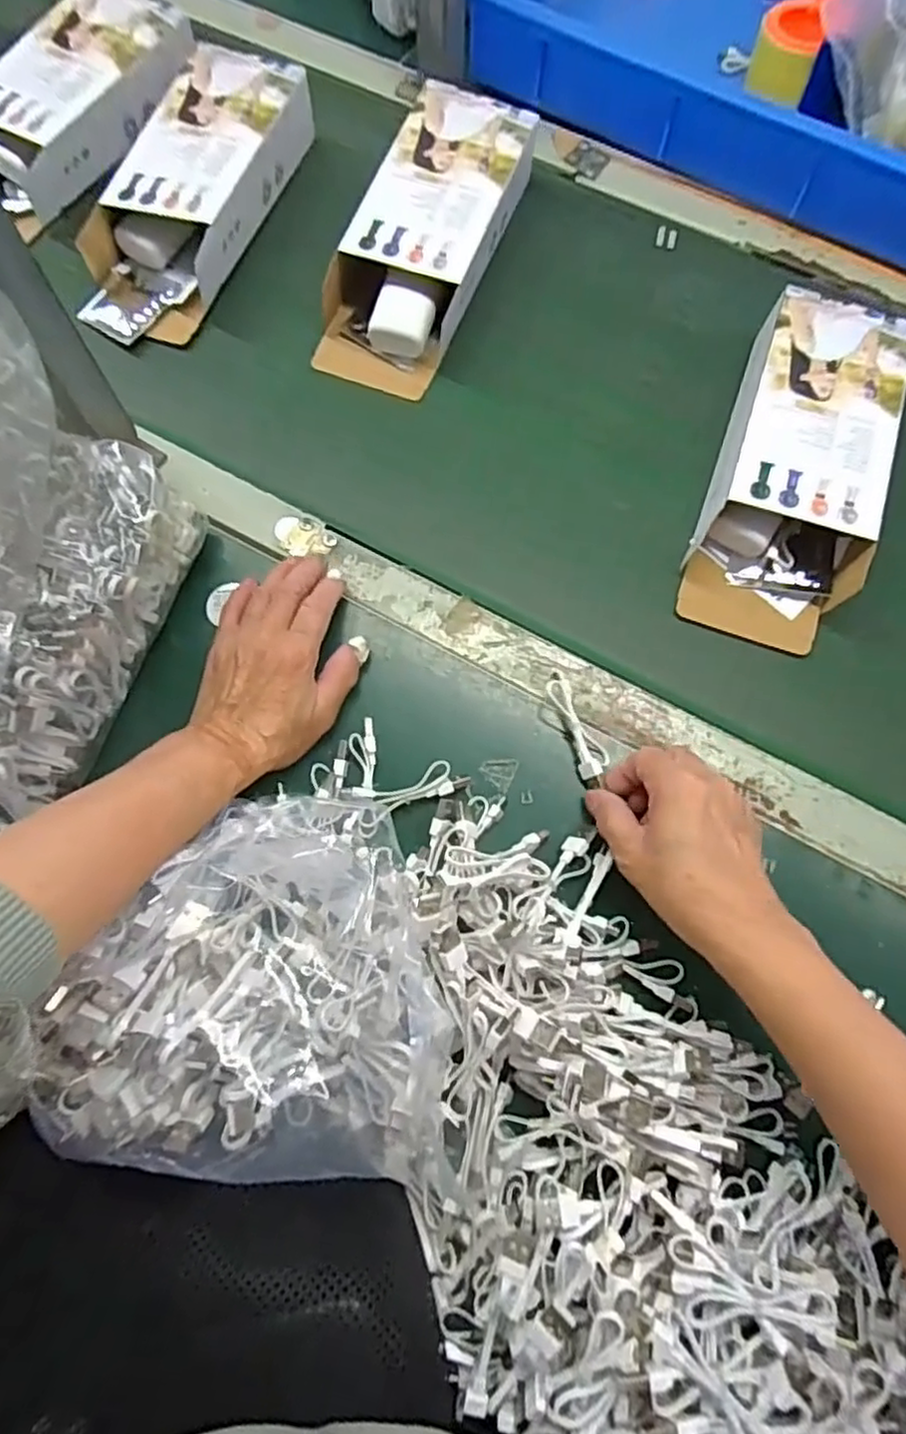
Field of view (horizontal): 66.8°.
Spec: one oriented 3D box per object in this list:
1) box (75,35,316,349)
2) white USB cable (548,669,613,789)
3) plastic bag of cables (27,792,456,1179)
[{"bbox_3d":[-0.208,-0.422,0.561,0.106,0.066,0.259,22,73,5],"label":"box"},{"bbox_3d":[0.079,0.006,0.429,0.022,0.012,0.073,-21,85,-8],"label":"white USB cable"},{"bbox_3d":[-0.084,0.127,0.349,0.183,0.067,0.178,12,73,2],"label":"plastic bag of cables"}]

